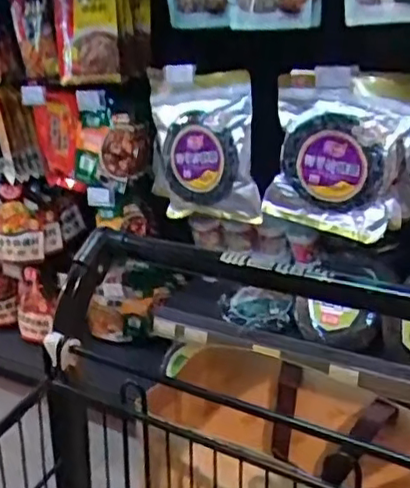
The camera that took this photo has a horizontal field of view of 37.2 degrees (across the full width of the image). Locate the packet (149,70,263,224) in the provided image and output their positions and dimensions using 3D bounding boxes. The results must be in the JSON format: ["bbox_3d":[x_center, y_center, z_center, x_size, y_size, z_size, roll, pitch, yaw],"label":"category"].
[{"bbox_3d":[-0.034,-0.233,1.494,0.366,0.336,0.090,9,16,44],"label":"packet"}]

